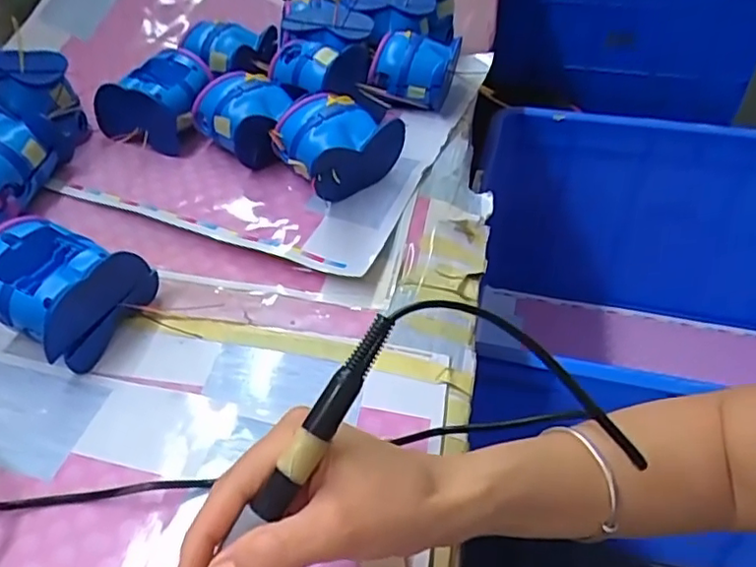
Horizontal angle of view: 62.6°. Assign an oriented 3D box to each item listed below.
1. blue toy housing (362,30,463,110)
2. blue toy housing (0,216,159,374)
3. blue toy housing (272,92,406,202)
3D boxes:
[{"bbox_3d":[0.036,-0.223,0.652,0.085,0.052,0.078,13,45,12],"label":"blue toy housing"},{"bbox_3d":[-0.225,0.001,0.446,0.090,0.066,0.094,19,47,18],"label":"blue toy housing"},{"bbox_3d":[-0.036,-0.119,0.548,0.094,0.070,0.087,-27,50,-25],"label":"blue toy housing"}]

